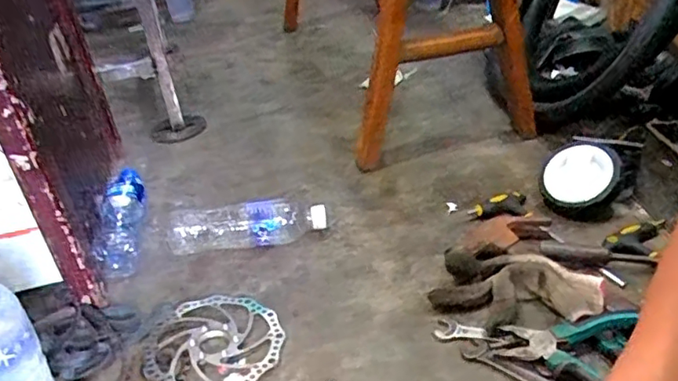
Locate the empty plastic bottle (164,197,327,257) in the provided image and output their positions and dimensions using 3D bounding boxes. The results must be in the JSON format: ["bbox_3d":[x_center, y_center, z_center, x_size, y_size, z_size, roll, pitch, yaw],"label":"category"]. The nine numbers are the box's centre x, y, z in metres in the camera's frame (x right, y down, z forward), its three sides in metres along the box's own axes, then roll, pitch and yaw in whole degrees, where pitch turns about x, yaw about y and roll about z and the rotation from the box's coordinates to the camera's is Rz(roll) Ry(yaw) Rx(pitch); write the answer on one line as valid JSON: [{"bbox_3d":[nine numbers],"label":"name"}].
[{"bbox_3d":[-0.129,0.049,0.794,0.219,0.060,0.053,-6,33,-1],"label":"empty plastic bottle"}]

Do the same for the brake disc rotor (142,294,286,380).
[{"bbox_3d":[-0.141,0.170,0.642,0.150,0.009,0.152,-12,32,-17],"label":"brake disc rotor"}]

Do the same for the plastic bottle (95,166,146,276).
[{"bbox_3d":[-0.317,0.043,0.833,0.057,0.058,0.213,-9,33,-6],"label":"plastic bottle"}]

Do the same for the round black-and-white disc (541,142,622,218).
[{"bbox_3d":[0.330,-0.020,0.786,0.106,0.024,0.097,-43,52,8],"label":"round black-and-white disc"}]

